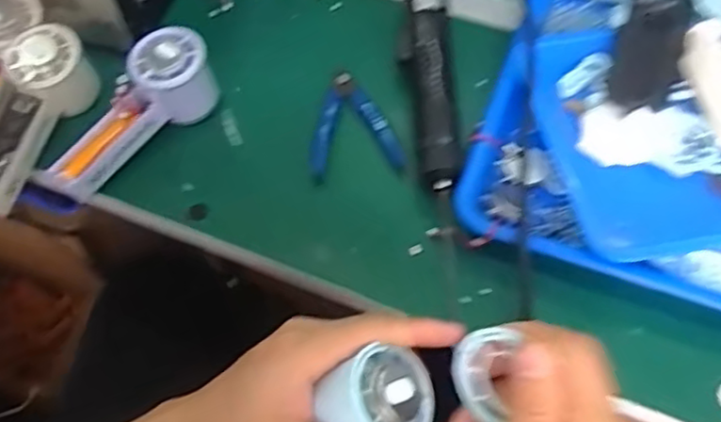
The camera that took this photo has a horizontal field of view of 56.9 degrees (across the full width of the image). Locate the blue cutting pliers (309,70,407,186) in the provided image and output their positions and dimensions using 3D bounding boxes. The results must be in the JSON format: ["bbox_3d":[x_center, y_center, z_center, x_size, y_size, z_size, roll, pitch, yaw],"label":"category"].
[{"bbox_3d":[-0.007,-0.073,0.558,0.075,0.020,0.103,-6,60,-1],"label":"blue cutting pliers"}]

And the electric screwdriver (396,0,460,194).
[{"bbox_3d":[0.058,-0.104,0.556,0.044,0.041,0.205,-3,60,1],"label":"electric screwdriver"}]

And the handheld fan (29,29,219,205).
[{"bbox_3d":[-0.182,-0.071,0.542,0.052,0.065,0.160,38,80,21],"label":"handheld fan"}]

